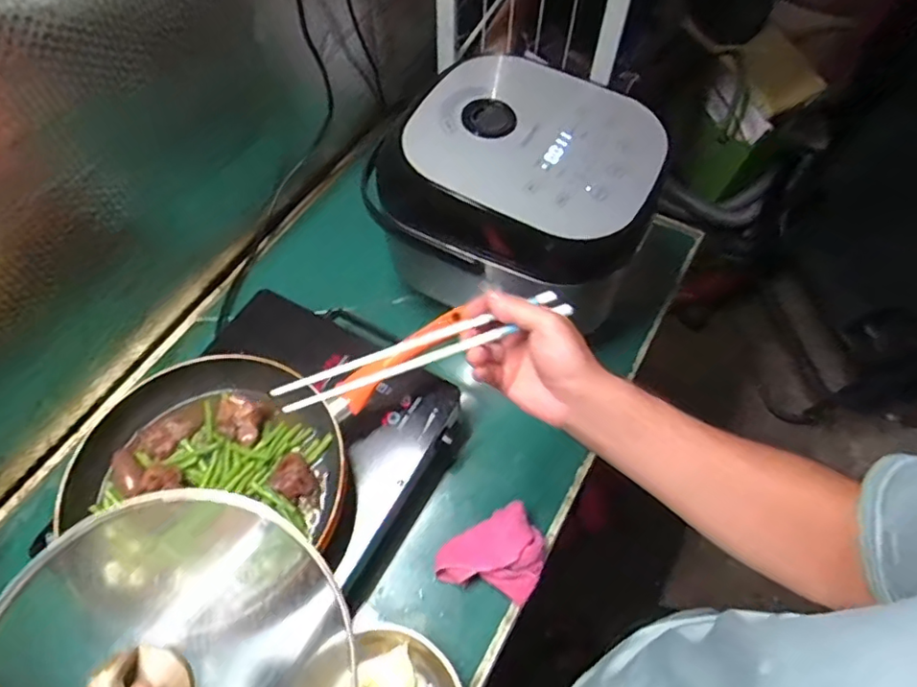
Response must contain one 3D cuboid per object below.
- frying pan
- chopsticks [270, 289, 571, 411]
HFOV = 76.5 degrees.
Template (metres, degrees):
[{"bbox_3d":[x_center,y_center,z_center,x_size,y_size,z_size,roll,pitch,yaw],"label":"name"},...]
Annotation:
[{"bbox_3d":[-0.266,0.153,0.619,0.348,0.080,0.281,6,60,4],"label":"frying pan"},{"bbox_3d":[-0.024,0.003,0.474,0.245,0.017,0.031,-19,61,-12],"label":"chopsticks"}]

